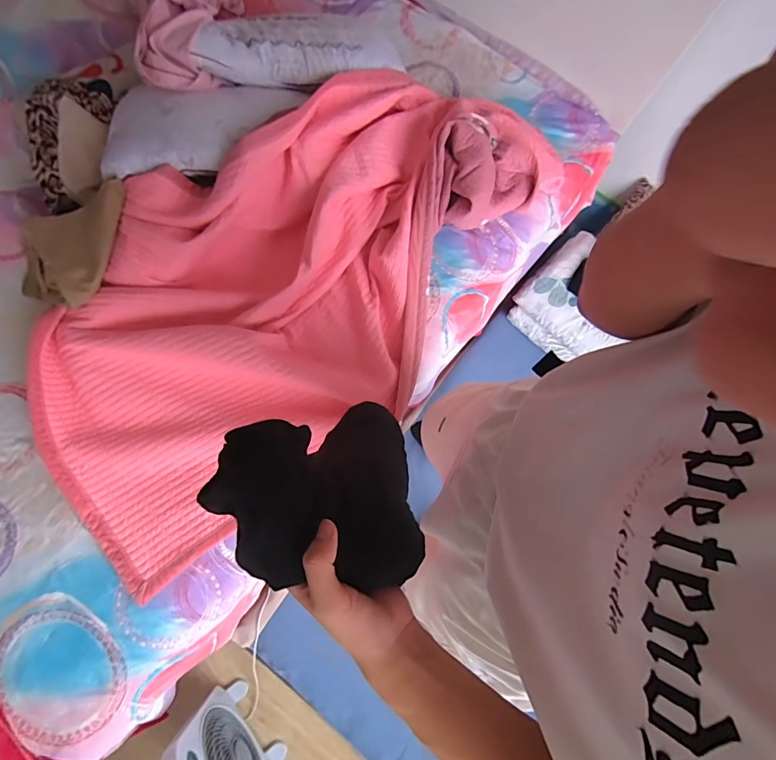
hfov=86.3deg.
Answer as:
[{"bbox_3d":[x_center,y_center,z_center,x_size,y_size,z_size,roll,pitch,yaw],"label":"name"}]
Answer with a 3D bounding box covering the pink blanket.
[{"bbox_3d":[-0.218,-0.268,1.024,0.739,0.205,1.482,39,75,9],"label":"pink blanket"}]

